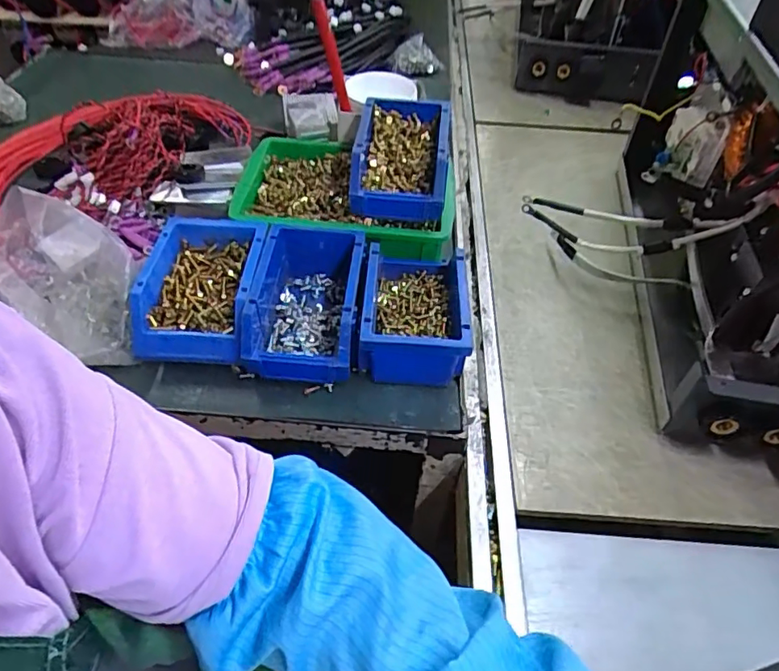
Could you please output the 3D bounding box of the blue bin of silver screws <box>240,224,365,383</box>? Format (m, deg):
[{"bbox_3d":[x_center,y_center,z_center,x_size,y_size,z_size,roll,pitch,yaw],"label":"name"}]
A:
[{"bbox_3d":[-0.085,-0.034,0.549,0.108,0.076,0.167,3,48,0],"label":"blue bin of silver screws"}]

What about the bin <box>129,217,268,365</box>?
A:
[{"bbox_3d":[-0.187,-0.044,0.537,0.105,0.067,0.152,2,48,-1],"label":"bin"}]

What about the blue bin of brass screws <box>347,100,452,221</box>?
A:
[{"bbox_3d":[0.013,-0.211,0.620,0.107,0.063,0.165,4,48,1],"label":"blue bin of brass screws"}]

